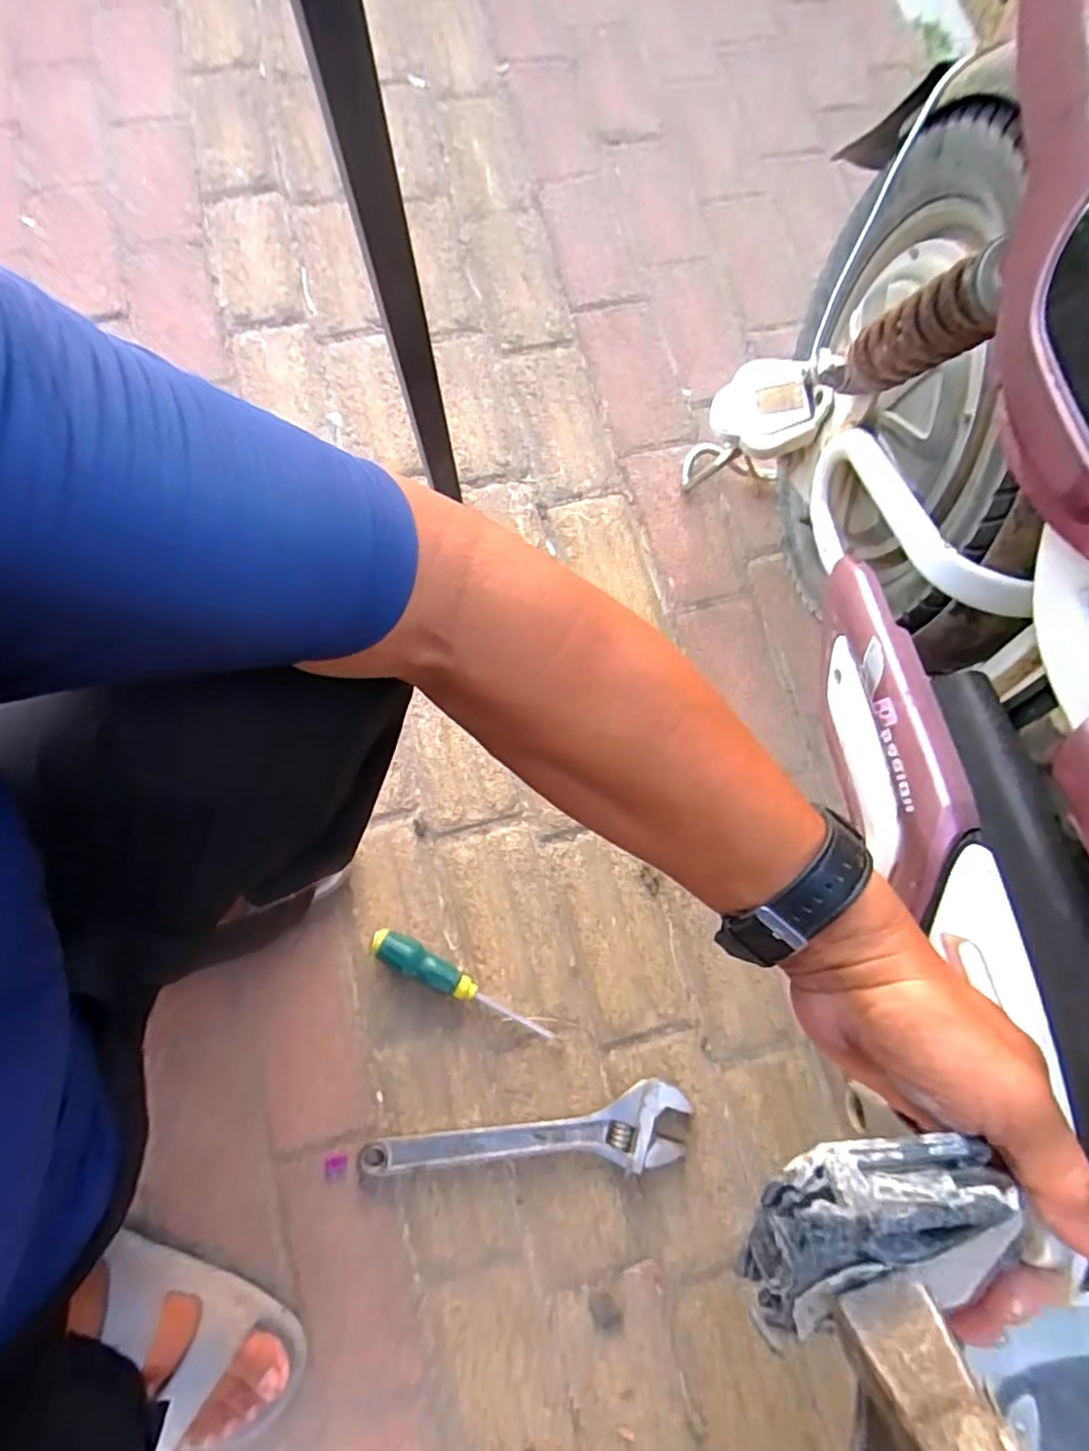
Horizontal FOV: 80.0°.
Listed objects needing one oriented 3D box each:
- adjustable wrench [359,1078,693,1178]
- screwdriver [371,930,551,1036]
[{"bbox_3d":[-0.016,0.366,0.575,0.282,0.018,0.065,-5,78,-3],"label":"adjustable wrench"},{"bbox_3d":[-0.077,0.243,0.596,0.183,0.035,0.028,31,79,5],"label":"screwdriver"}]

